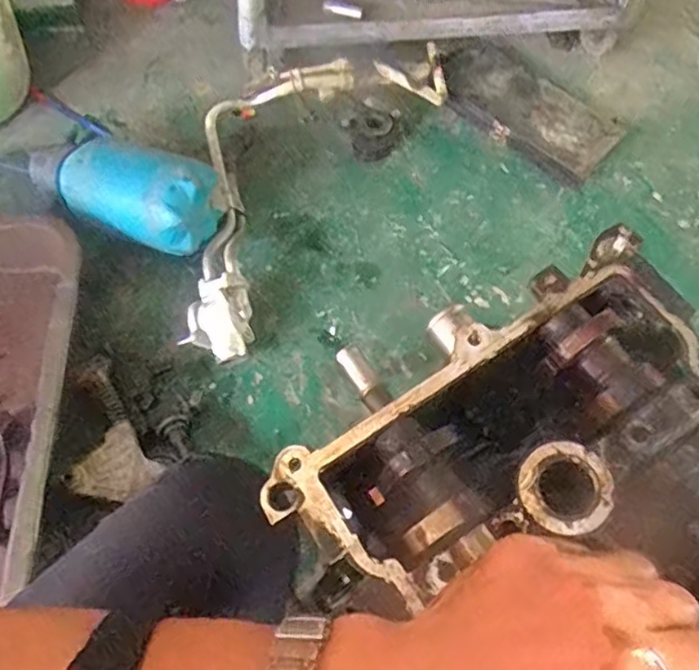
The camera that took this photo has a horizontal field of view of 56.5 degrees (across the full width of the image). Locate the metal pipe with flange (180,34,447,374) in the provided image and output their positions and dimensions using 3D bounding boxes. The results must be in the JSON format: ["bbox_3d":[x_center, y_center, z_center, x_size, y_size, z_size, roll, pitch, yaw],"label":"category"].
[{"bbox_3d":[-0.095,-0.281,1.020,0.272,0.127,0.674,30,63,12],"label":"metal pipe with flange"}]

